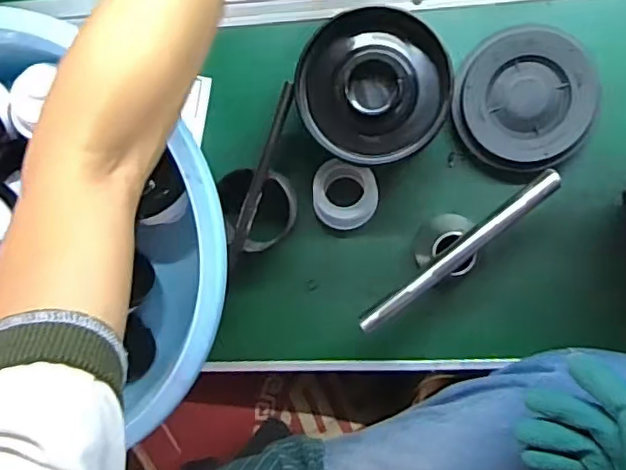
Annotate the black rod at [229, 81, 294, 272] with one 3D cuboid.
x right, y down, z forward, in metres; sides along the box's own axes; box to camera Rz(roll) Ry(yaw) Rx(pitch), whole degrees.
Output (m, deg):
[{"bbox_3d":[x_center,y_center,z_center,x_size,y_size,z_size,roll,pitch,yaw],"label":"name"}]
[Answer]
[{"bbox_3d":[-0.046,-0.049,0.500,0.011,0.014,0.164,20,98,5],"label":"black rod"}]

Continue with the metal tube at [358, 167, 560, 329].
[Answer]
[{"bbox_3d":[0.121,0.016,0.487,0.199,0.013,0.018,-39,90,9],"label":"metal tube"}]

